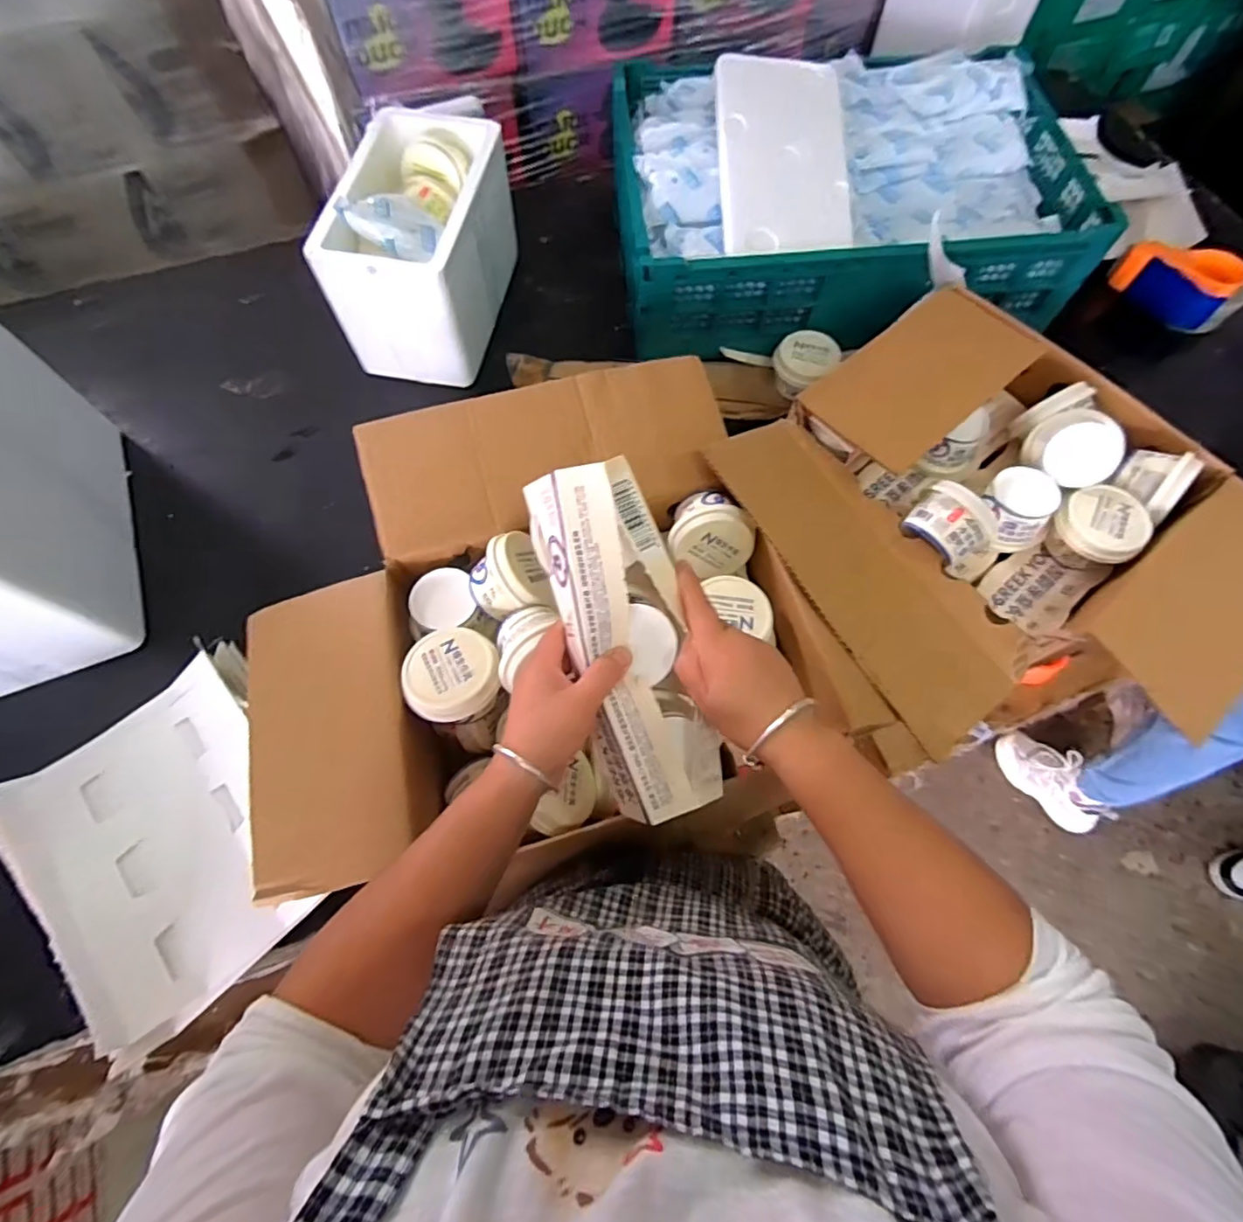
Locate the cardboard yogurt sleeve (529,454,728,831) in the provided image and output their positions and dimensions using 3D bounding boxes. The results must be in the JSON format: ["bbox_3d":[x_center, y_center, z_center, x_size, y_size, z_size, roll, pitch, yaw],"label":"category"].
[{"bbox_3d":[0.005,0.024,0.451,0.087,0.049,0.264,-17,98,-7],"label":"cardboard yogurt sleeve"}]

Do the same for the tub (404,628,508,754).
[{"bbox_3d":[-0.154,0.069,0.559,0.091,0.081,0.089,0,67,-1],"label":"tub"}]

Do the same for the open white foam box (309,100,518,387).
[{"bbox_3d":[-0.259,-0.485,0.793,0.166,0.177,0.294,11,68,4],"label":"open white foam box"}]

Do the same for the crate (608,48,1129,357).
[{"bbox_3d":[0.302,-0.588,0.823,0.601,0.178,0.395,-3,68,-2],"label":"crate"}]

